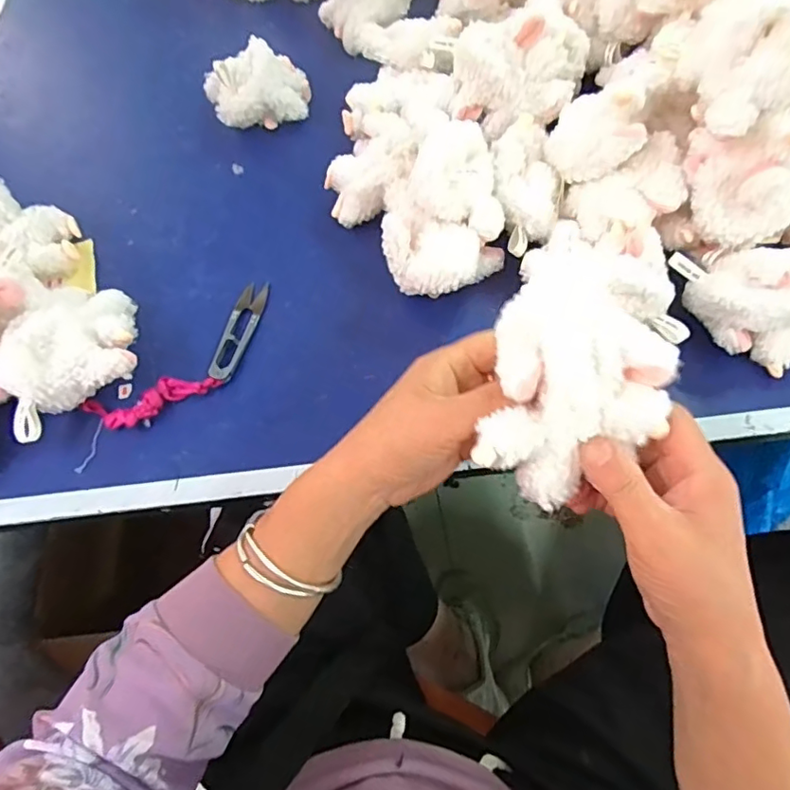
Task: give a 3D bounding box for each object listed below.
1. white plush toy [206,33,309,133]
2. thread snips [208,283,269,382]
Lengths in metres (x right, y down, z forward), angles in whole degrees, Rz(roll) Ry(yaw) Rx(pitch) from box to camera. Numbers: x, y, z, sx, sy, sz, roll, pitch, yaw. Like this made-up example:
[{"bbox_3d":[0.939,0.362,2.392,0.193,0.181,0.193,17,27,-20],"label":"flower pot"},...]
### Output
[{"bbox_3d":[-0.145,-0.327,0.587,0.108,0.064,0.079,-15,63,-6],"label":"white plush toy"},{"bbox_3d":[-0.133,-0.055,0.471,0.024,0.007,0.099,13,63,8],"label":"thread snips"}]

